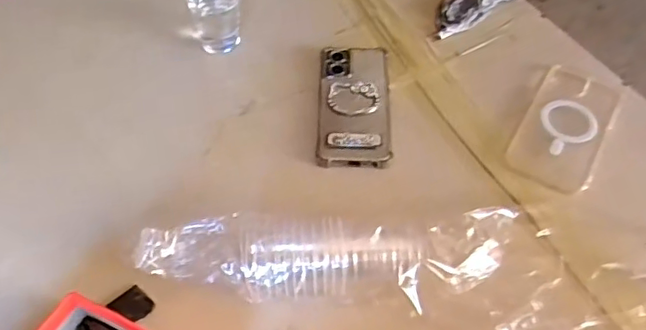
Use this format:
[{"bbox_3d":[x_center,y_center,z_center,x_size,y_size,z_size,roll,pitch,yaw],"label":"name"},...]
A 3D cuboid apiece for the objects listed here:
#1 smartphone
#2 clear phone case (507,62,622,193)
[{"bbox_3d":[0.032,-0.066,0.618,0.074,0.018,0.155,1,54,-1],"label":"smartphone"},{"bbox_3d":[0.253,-0.043,0.608,0.079,0.013,0.161,26,58,16],"label":"clear phone case"}]

